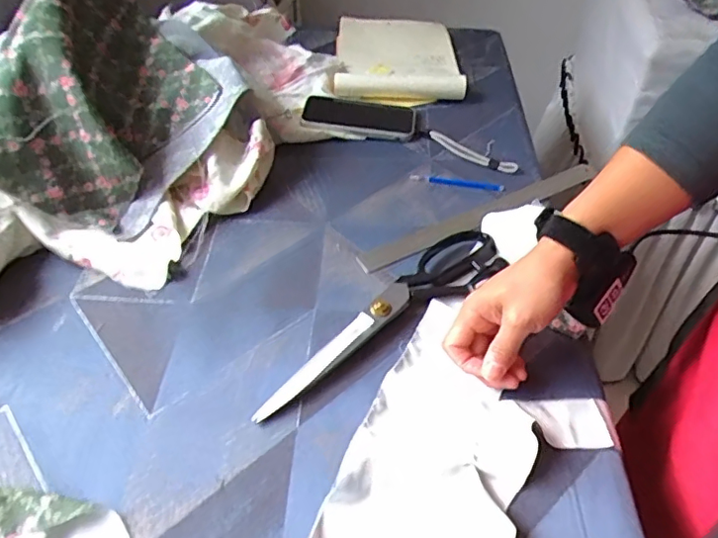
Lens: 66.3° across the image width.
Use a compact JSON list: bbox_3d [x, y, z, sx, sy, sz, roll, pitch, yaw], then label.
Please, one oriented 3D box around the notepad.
[{"bbox_3d":[0.058,-0.358,0.885,0.187,0.024,0.296,0,46,0],"label":"notepad"}]

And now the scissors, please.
[{"bbox_3d":[0.025,0.041,0.515,0.293,0.019,0.061,-31,54,-26],"label":"scissors"}]

